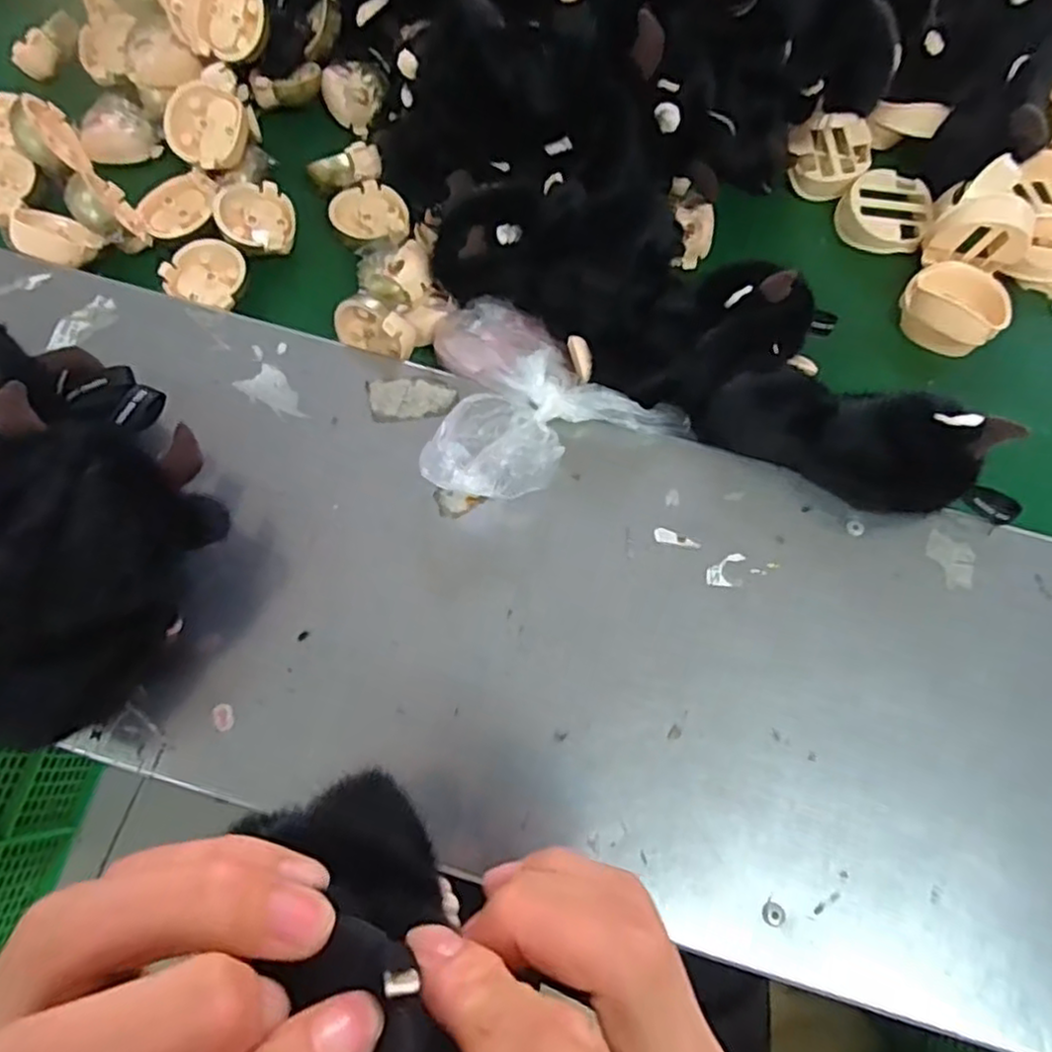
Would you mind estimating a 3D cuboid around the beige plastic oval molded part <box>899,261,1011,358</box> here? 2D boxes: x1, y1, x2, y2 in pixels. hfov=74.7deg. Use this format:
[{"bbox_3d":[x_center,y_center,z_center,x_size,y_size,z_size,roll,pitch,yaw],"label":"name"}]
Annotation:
[{"bbox_3d":[0.263,-0.134,0.425,0.056,0.028,0.049,33,74,9],"label":"beige plastic oval molded part"}]

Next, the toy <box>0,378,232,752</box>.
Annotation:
[{"bbox_3d":[-0.198,0.020,0.302,0.100,0.081,0.140,22,73,6],"label":"toy"}]

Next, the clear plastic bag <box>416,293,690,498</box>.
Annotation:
[{"bbox_3d":[-0.005,-0.064,0.363,0.139,0.035,0.120,40,75,11],"label":"clear plastic bag"}]

